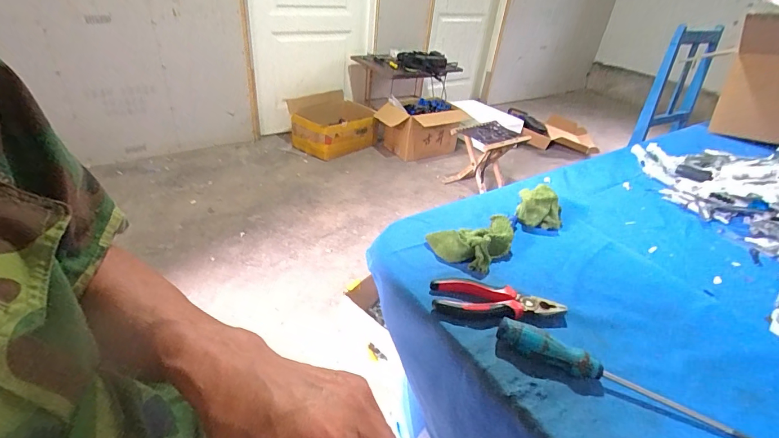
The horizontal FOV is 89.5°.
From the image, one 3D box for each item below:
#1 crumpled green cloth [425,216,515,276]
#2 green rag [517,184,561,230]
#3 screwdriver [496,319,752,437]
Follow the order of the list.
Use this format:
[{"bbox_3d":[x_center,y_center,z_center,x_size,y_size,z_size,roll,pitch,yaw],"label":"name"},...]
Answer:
[{"bbox_3d":[0.128,0.024,0.586,0.096,0.039,0.123,28,40,31],"label":"crumpled green cloth"},{"bbox_3d":[0.256,-0.023,0.659,0.073,0.060,0.067,13,34,12],"label":"green rag"},{"bbox_3d":[0.229,0.161,0.395,0.241,0.032,0.025,18,35,18],"label":"screwdriver"}]

